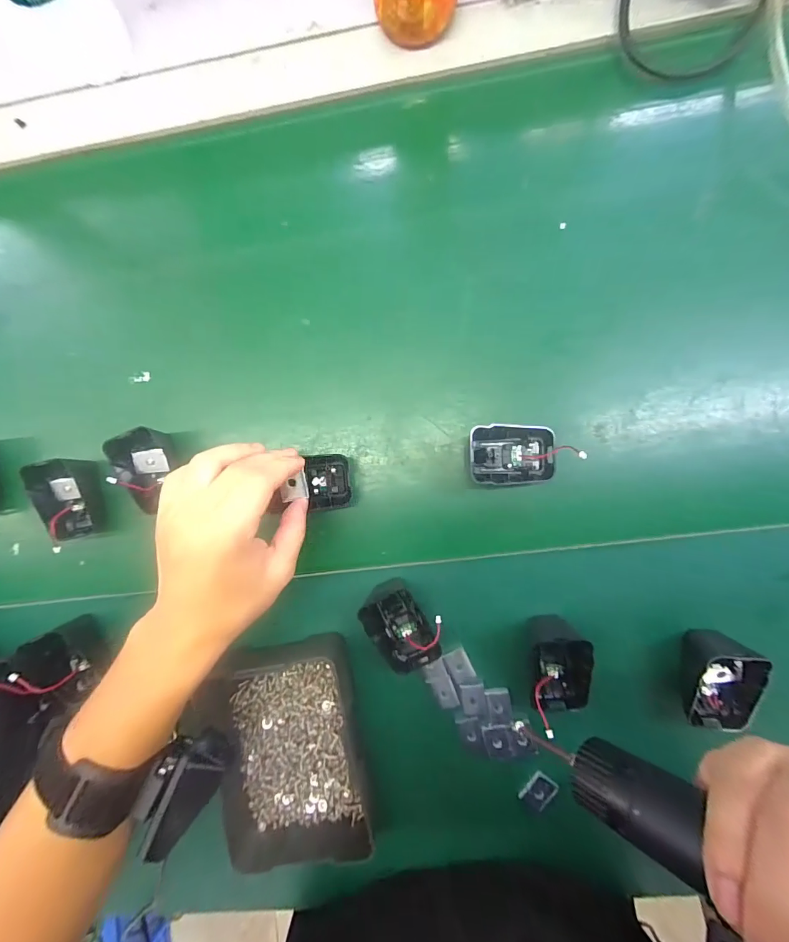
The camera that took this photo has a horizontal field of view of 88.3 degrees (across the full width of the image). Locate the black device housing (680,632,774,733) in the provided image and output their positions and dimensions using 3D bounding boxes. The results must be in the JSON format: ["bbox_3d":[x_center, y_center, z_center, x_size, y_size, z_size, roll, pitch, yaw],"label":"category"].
[{"bbox_3d":[0.246,0.160,0.308,0.041,0.040,0.074,4,94,6],"label":"black device housing"}]

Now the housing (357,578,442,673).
[{"bbox_3d":[0.007,0.124,0.324,0.048,0.042,0.072,-31,89,7],"label":"housing"}]

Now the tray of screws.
[{"bbox_3d":[-0.085,0.233,0.337,0.119,0.050,0.171,-5,93,6],"label":"tray of screws"}]

